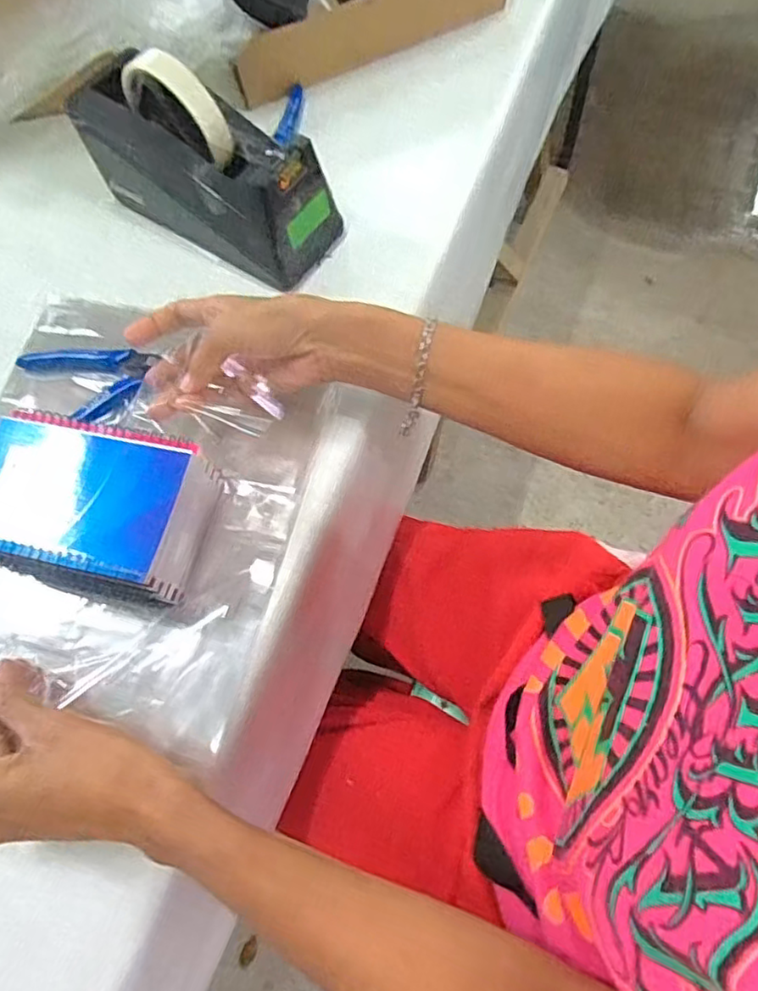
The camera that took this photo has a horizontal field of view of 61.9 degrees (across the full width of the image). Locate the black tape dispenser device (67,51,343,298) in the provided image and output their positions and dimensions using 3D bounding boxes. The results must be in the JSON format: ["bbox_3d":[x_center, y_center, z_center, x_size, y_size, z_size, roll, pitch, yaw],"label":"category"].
[{"bbox_3d":[-0.133,-0.253,0.483,0.193,0.124,0.075,31,74,17],"label":"black tape dispenser device"}]

